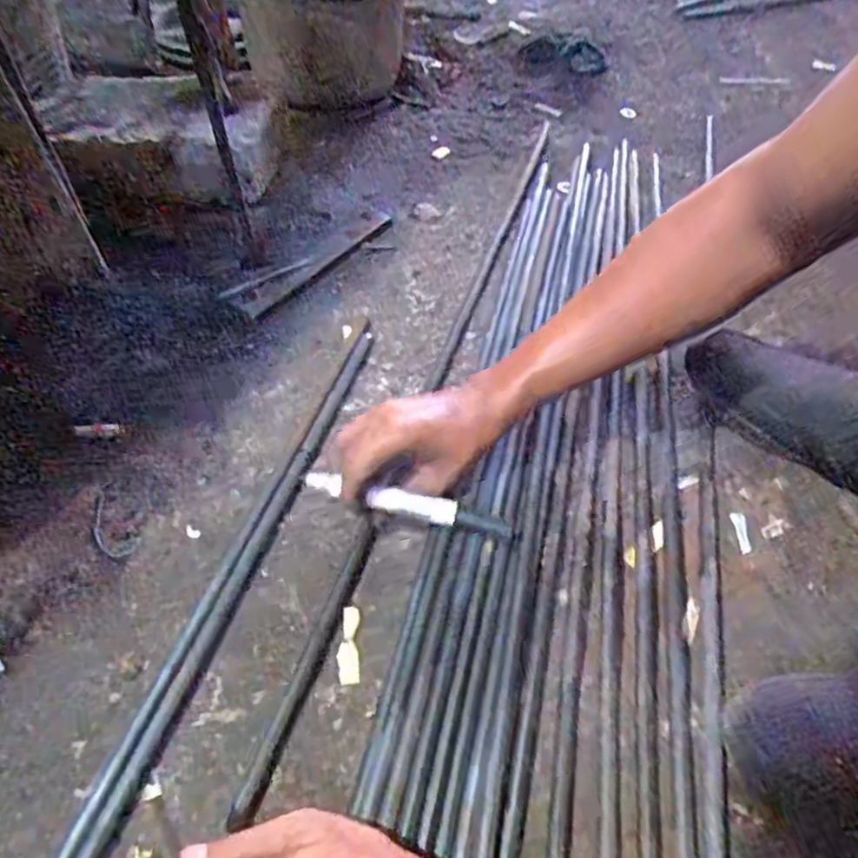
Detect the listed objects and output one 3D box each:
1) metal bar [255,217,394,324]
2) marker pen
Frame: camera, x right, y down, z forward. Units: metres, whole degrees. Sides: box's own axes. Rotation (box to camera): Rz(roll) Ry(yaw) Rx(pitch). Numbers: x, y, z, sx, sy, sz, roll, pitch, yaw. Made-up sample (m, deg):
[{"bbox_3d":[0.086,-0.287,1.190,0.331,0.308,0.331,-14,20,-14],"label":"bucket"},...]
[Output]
[{"bbox_3d":[-0.107,-0.173,0.697,0.014,0.008,0.203,32,59,24],"label":"metal bar"},{"bbox_3d":[-0.015,0.056,0.481,0.157,0.021,0.015,14,53,4],"label":"marker pen"}]

